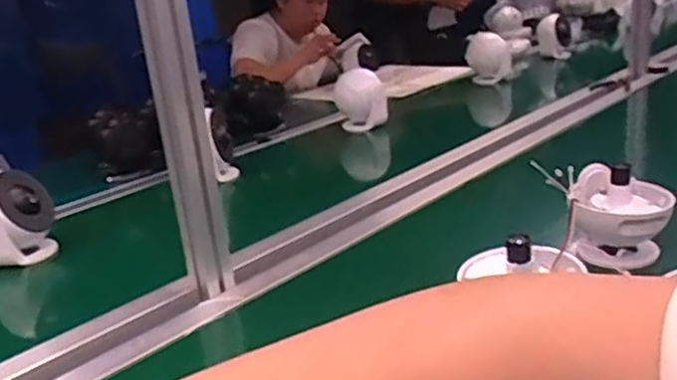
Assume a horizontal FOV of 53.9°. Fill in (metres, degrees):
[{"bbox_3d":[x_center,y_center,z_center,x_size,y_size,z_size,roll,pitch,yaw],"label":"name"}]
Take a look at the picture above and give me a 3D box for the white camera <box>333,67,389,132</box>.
[{"bbox_3d":[0.047,-0.203,1.482,0.097,0.122,0.120,-11,19,-11],"label":"white camera"}]

